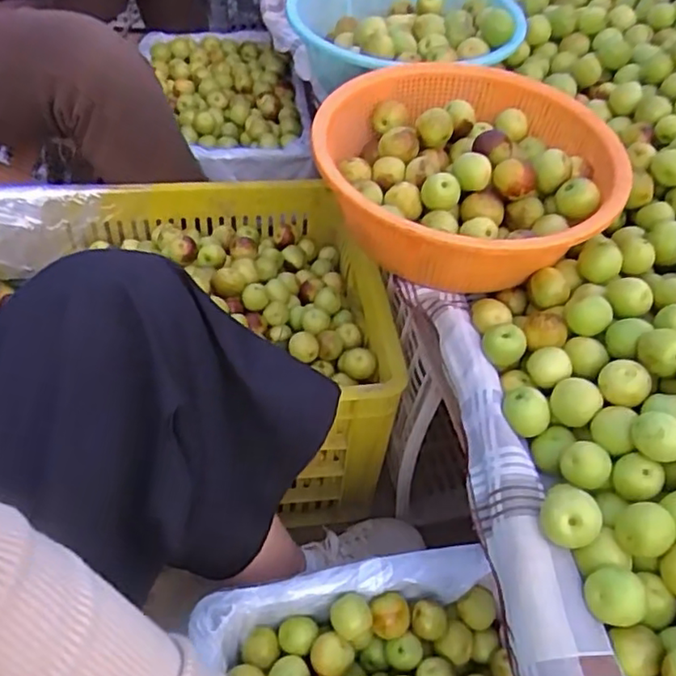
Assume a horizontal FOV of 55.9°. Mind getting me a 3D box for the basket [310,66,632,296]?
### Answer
[{"bbox_3d":[0.106,-0.143,0.567,0.252,0.085,0.261,3,48,-2],"label":"basket"}]

